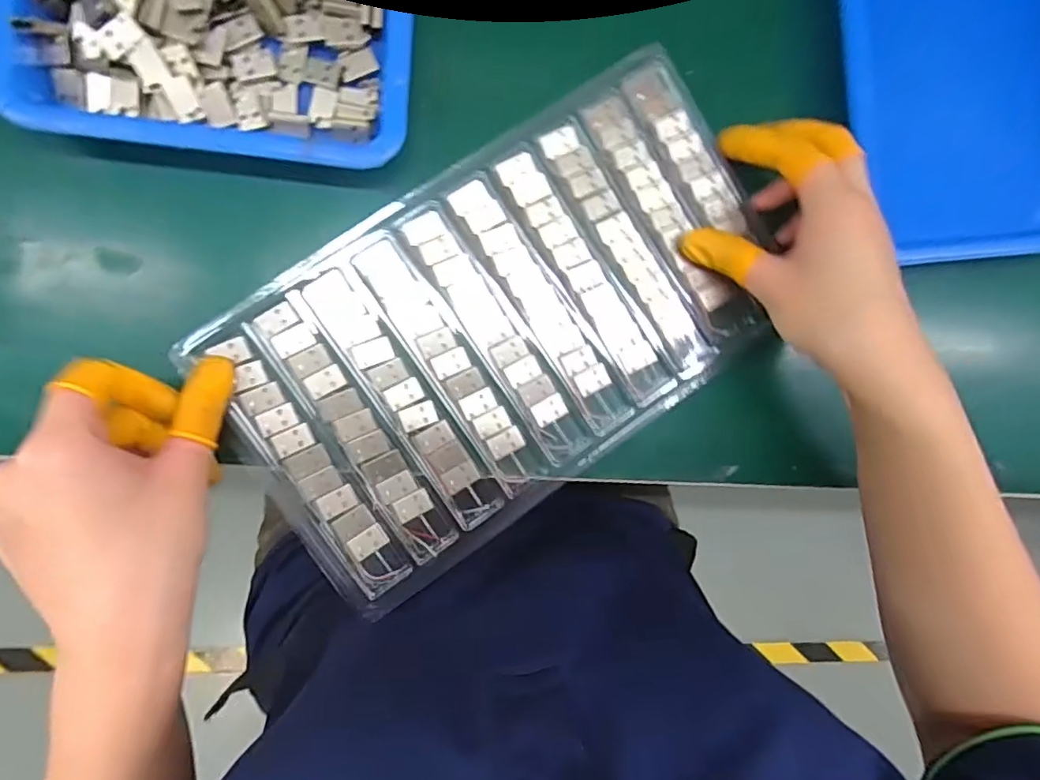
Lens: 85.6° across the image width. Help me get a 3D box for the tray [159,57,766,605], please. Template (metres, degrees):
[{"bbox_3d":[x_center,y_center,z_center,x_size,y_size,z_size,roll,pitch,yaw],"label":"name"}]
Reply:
[{"bbox_3d":[-0.003,-0.036,0.290,0.284,0.010,0.163,-35,97,-7],"label":"tray"}]

